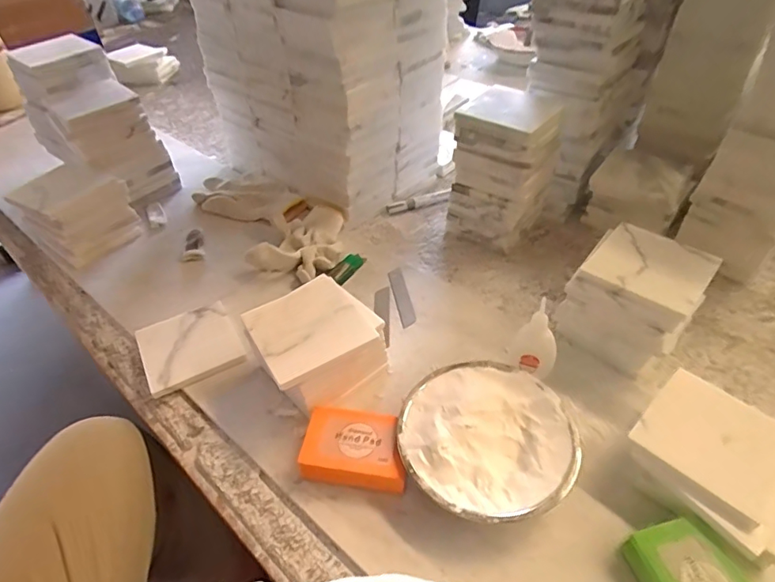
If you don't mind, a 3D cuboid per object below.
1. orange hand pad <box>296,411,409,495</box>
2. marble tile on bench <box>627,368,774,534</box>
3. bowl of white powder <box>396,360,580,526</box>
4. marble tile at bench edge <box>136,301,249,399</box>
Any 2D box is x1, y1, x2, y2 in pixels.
[{"bbox_3d":[-0.027,0.142,0.453,0.093,0.033,0.060,8,46,9],"label":"orange hand pad"},{"bbox_3d":[0.262,0.122,0.408,0.099,0.015,0.102,33,55,29],"label":"marble tile on bench"},{"bbox_3d":[0.088,0.133,0.451,0.145,0.049,0.150,-1,45,1],"label":"bowl of white powder"},{"bbox_3d":[-0.222,0.061,0.565,0.100,0.011,0.103,-22,49,-19],"label":"marble tile at bench edge"}]

